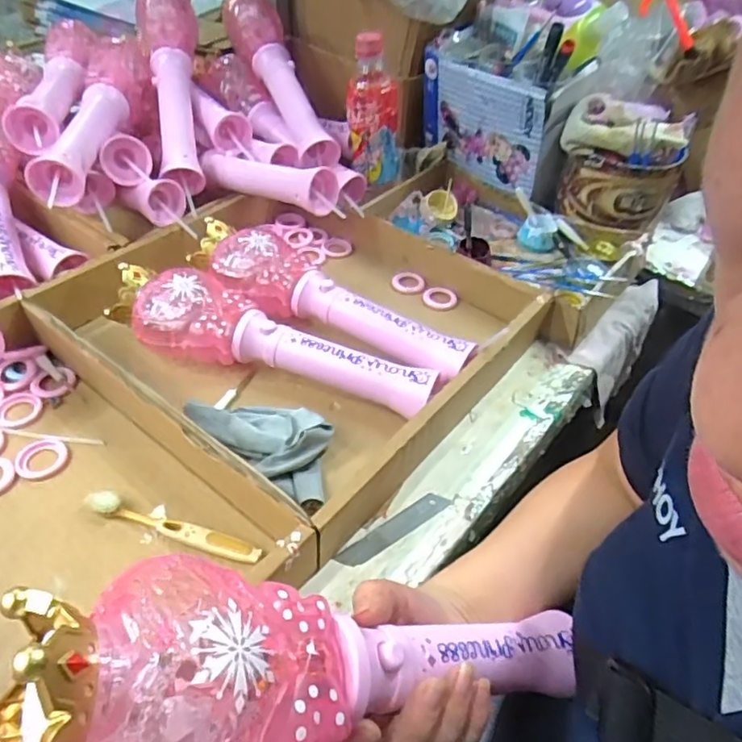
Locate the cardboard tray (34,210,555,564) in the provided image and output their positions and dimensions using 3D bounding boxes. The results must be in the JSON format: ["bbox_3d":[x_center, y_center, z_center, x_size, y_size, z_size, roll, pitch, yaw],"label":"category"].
[{"bbox_3d":[-0.065,-0.068,0.585,0.385,0.066,0.369,31,51,24],"label":"cardboard tray"}]

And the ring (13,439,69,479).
[{"bbox_3d":[-0.264,0.070,0.465,0.037,0.004,0.035,2,45,-2],"label":"ring"}]

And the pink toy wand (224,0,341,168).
[{"bbox_3d":[-0.112,-0.379,0.731,0.068,0.061,0.301,-21,76,-23],"label":"pink toy wand"}]

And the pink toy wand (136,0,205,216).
[{"bbox_3d":[-0.236,-0.347,0.681,0.068,0.067,0.311,-7,78,-11],"label":"pink toy wand"}]

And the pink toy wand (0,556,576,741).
[{"bbox_3d":[-0.009,0.142,0.272,0.289,0.066,0.082,18,34,-37],"label":"pink toy wand"}]

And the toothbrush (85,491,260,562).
[{"bbox_3d":[-0.144,0.114,0.422,0.137,0.016,0.018,17,46,12],"label":"toothbrush"}]

